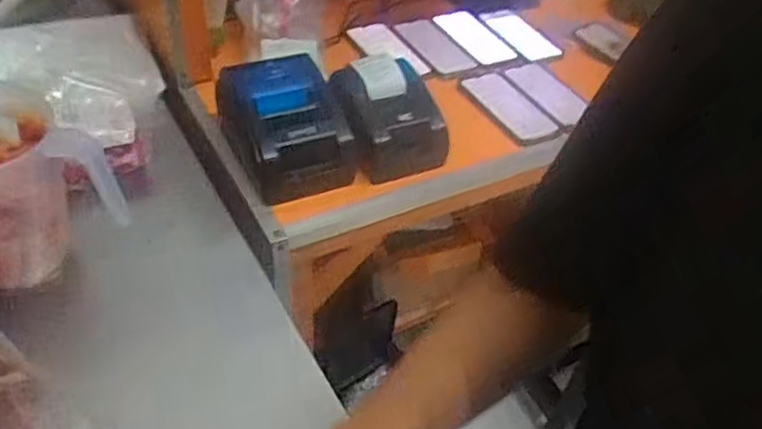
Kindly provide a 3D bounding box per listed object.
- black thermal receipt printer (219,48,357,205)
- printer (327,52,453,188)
[{"bbox_3d":[-0.120,-0.110,0.857,0.154,0.103,0.155,-10,46,-16],"label":"black thermal receipt printer"},{"bbox_3d":[0.008,-0.129,0.904,0.136,0.099,0.145,-15,47,-21],"label":"printer"}]

